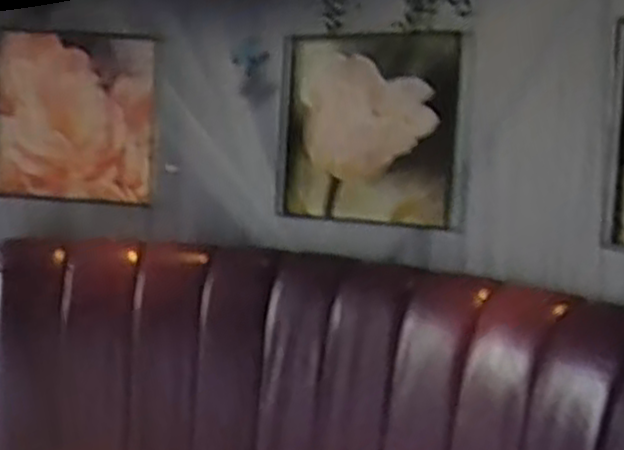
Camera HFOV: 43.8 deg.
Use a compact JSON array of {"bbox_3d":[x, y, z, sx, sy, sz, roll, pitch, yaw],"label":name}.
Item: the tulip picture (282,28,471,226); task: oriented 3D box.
[{"bbox_3d":[0.133,-0.226,1.876,0.490,0.458,0.047,8,17,29],"label":"tulip picture"}]

